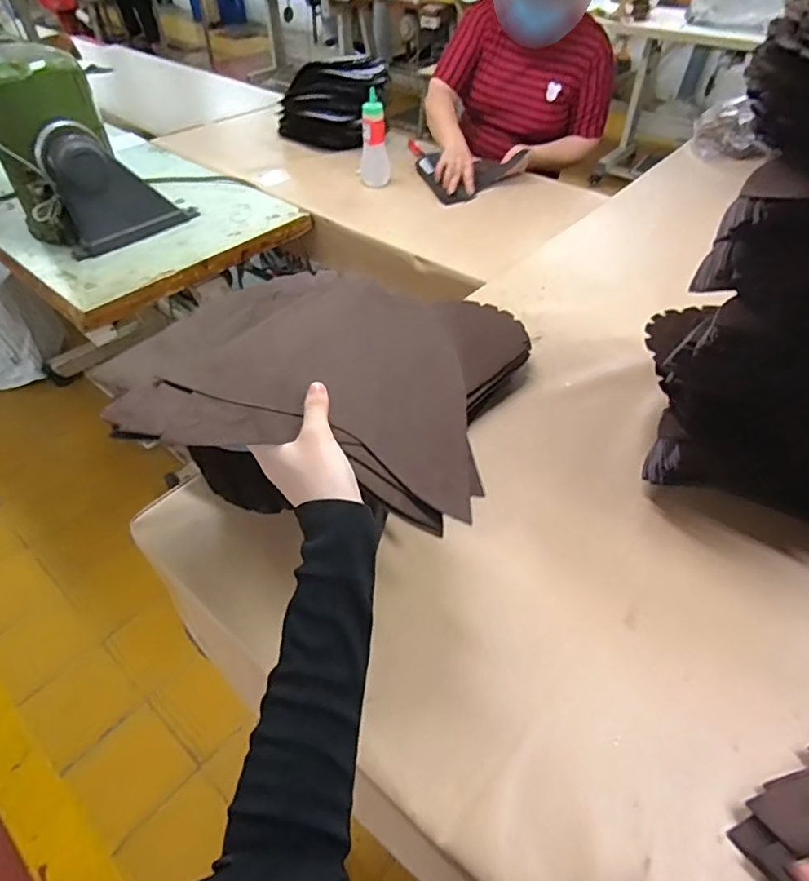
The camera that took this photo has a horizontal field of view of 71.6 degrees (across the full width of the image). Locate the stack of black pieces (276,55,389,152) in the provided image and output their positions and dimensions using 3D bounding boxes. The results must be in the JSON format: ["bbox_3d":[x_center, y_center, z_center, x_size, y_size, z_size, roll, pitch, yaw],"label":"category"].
[{"bbox_3d":[-0.198,-0.890,1.501,0.304,0.204,0.138,-2,46,-2],"label":"stack of black pieces"}]

